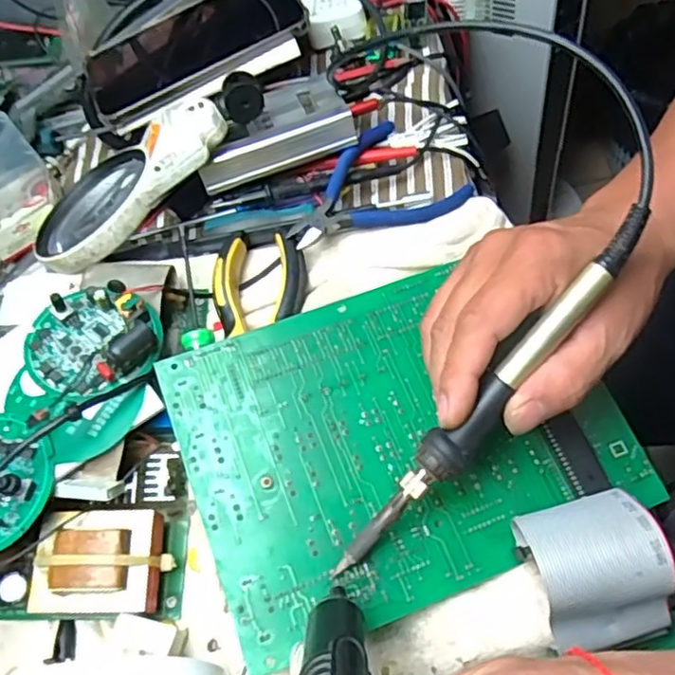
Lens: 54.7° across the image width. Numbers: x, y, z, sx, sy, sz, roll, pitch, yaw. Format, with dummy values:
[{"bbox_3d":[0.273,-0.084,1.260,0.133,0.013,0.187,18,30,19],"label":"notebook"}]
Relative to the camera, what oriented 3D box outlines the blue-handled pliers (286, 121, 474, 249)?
[{"bbox_3d":[0.018,-0.090,0.415,0.114,0.023,0.079,-39,62,-10],"label":"blue-handled pliers"}]

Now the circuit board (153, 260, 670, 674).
[{"bbox_3d":[0.033,0.048,0.336,0.213,0.029,0.156,-20,63,-8],"label":"circuit board"}]

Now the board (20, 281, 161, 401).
[{"bbox_3d":[-0.133,-0.001,0.353,0.068,0.020,0.064,-5,62,9],"label":"board"}]

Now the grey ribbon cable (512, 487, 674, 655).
[{"bbox_3d":[0.110,0.101,0.281,0.053,0.052,0.060,-16,60,3],"label":"grey ribbon cable"}]

